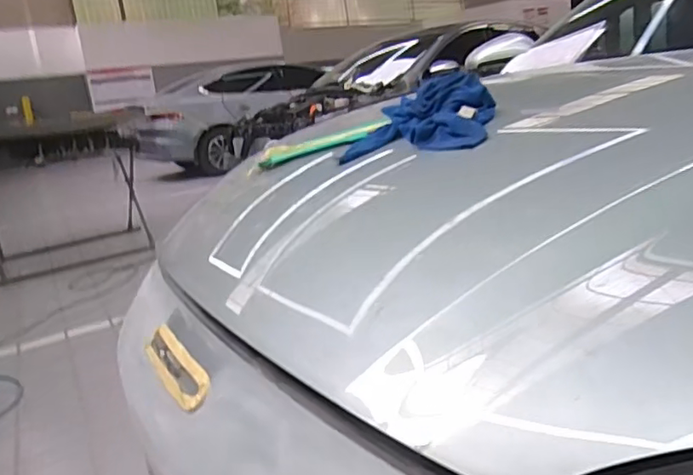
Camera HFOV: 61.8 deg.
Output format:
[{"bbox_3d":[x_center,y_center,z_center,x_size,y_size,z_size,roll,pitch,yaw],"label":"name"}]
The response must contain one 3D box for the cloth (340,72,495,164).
[{"bbox_3d":[0.097,-0.174,0.843,0.228,0.103,0.208,-2,15,15],"label":"cloth"}]

